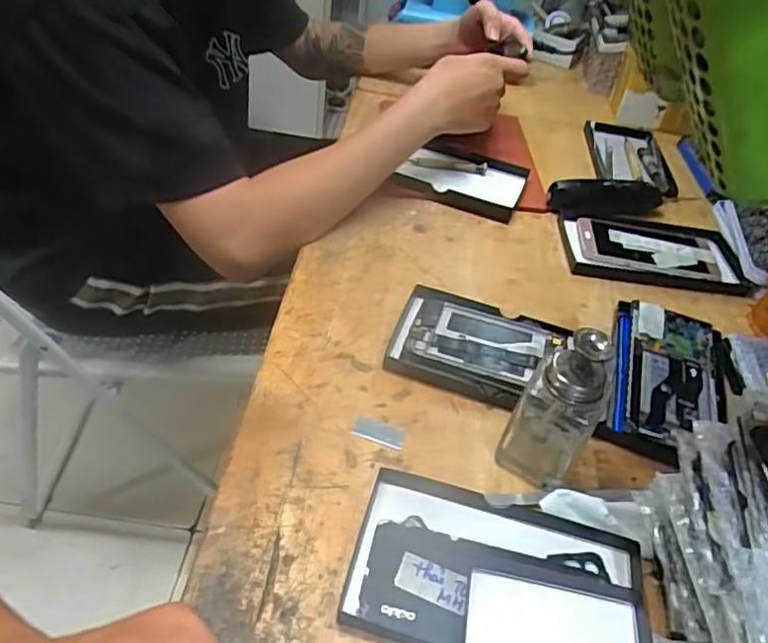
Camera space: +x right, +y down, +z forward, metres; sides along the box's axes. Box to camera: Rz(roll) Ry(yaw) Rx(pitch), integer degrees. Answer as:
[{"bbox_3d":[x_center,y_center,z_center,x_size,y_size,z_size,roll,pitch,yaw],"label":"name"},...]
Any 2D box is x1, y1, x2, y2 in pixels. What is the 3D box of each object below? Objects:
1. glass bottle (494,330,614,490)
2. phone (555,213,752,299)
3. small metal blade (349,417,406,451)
[{"bbox_3d":[0.123,0.058,0.429,0.054,0.119,0.048,23,44,16],"label":"glass bottle"},{"bbox_3d":[0.294,-0.077,0.685,0.188,0.021,0.108,8,43,-1],"label":"phone"},{"bbox_3d":[-0.004,0.083,0.469,0.039,0.004,0.022,15,43,7],"label":"small metal blade"}]

